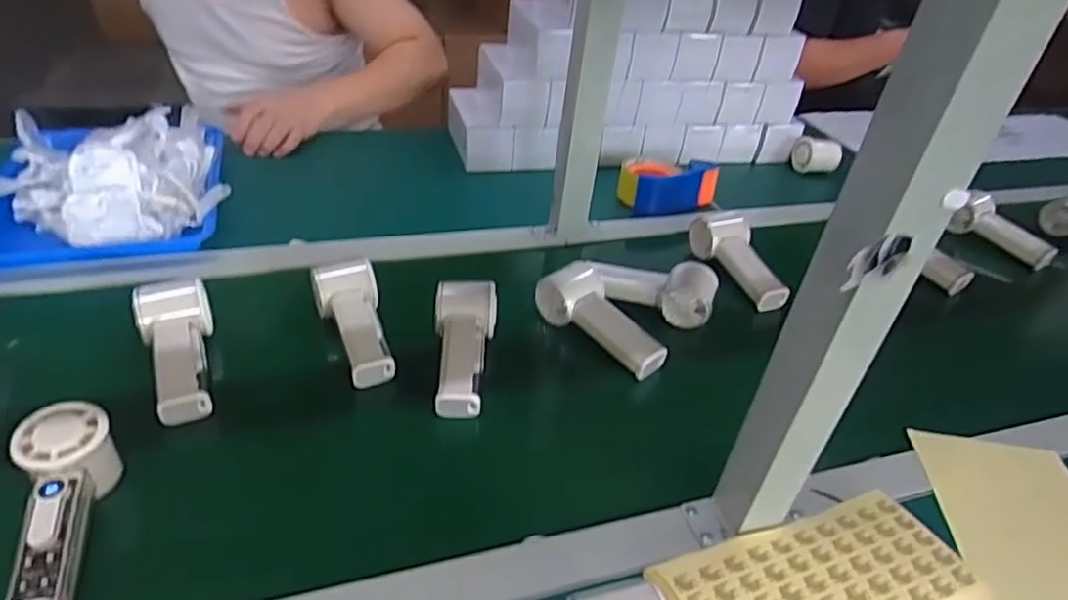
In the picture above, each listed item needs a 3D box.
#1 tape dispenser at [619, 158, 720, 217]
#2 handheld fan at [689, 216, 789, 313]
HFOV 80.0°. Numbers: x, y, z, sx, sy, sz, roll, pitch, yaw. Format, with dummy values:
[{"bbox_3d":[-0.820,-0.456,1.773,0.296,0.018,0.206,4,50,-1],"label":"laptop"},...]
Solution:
[{"bbox_3d":[0.197,-0.169,0.938,0.140,0.068,0.064,-1,38,-9],"label":"tape dispenser"},{"bbox_3d":[0.249,-0.050,0.782,0.054,0.049,0.150,-3,38,-12],"label":"handheld fan"}]

